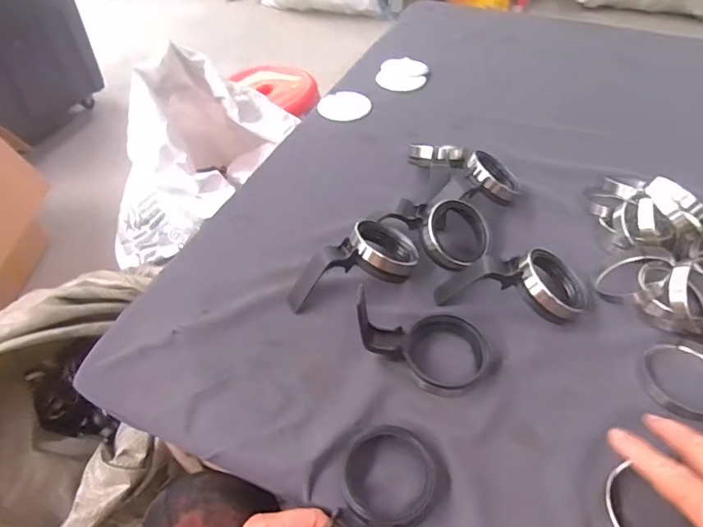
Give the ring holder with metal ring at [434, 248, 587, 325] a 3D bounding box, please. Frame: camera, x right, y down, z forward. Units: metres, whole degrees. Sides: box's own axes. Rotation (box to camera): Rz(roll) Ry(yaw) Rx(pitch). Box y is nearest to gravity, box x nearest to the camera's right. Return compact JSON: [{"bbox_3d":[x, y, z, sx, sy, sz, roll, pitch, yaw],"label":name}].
[{"bbox_3d":[0.152,0.014,0.446,0.136,0.044,0.060,8,49,9],"label":"ring holder with metal ring"}]

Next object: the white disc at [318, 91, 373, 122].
[{"bbox_3d":[-0.009,-0.237,0.719,0.077,0.010,0.077,0,47,0],"label":"white disc"}]

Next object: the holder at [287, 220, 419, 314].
[{"bbox_3d":[-0.001,-0.004,0.468,0.130,0.048,0.051,-17,50,-15],"label":"holder"}]

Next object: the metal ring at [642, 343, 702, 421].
[{"bbox_3d":[0.285,0.095,0.405,0.068,0.010,0.065,0,47,0],"label":"metal ring"}]

